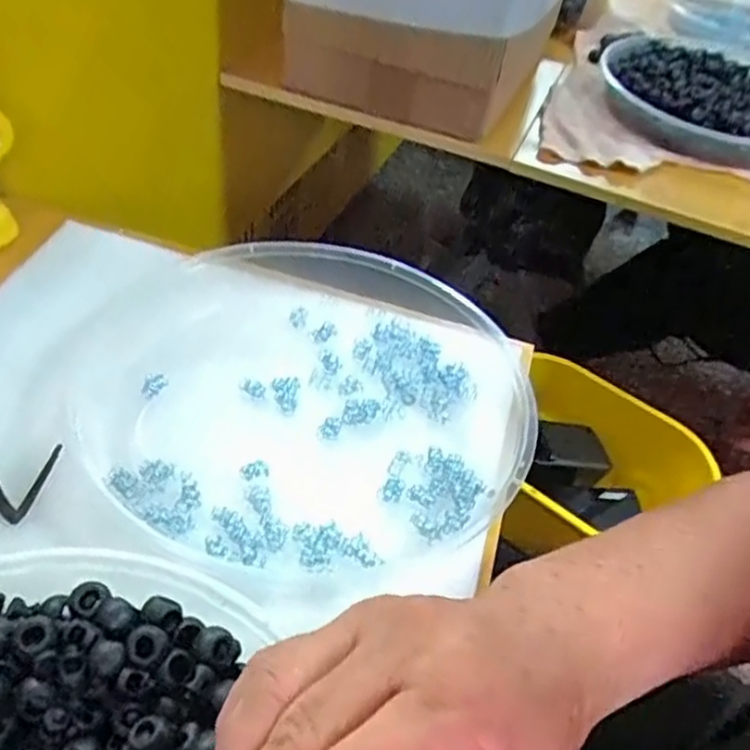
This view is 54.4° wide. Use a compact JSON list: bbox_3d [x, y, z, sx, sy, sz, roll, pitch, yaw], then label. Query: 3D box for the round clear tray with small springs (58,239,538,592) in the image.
[{"bbox_3d":[-0.039,0.006,0.406,0.236,0.035,0.226,5,46,-5],"label":"round clear tray with small springs"}]

